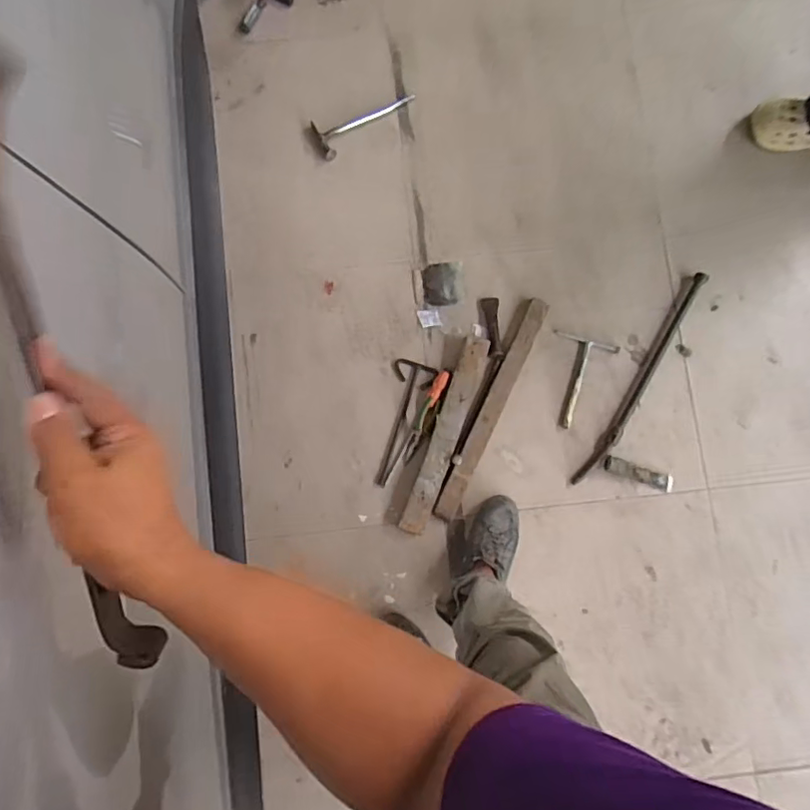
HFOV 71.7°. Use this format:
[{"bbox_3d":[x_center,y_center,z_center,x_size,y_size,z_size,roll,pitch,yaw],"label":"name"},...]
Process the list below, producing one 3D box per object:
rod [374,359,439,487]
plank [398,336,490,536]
[{"bbox_3d":[-0.021,0.038,1.284,0.096,0.013,0.291,20,86,4],"label":"rod"},{"bbox_3d":[0.091,0.063,1.259,0.078,0.037,0.459,20,85,3],"label":"plank"}]

